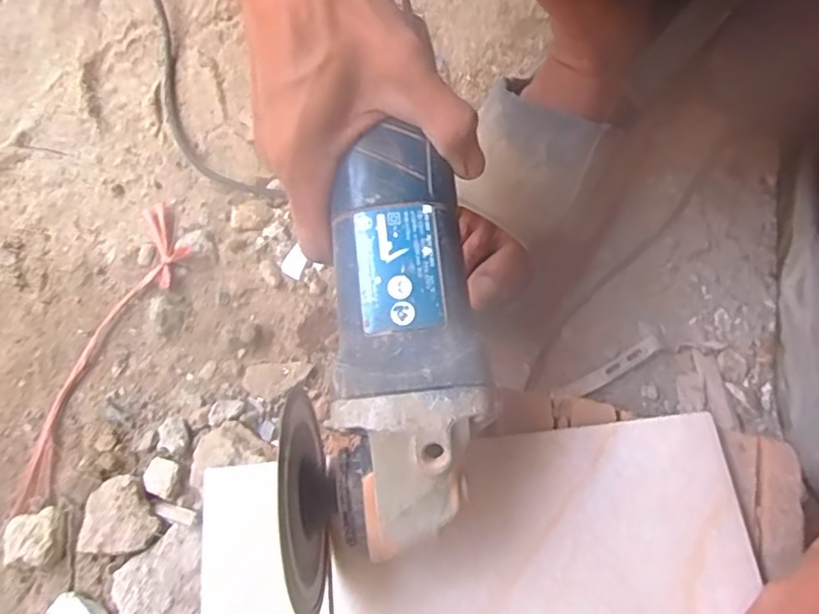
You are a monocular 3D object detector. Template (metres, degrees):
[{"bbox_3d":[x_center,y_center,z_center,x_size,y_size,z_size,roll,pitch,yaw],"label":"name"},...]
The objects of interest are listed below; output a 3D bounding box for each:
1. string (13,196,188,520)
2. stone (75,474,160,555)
[{"bbox_3d":[-0.226,0.030,0.444,0.052,0.012,0.243,17,71,9],"label":"string"},{"bbox_3d":[-0.193,0.138,0.398,0.053,0.012,0.048,3,70,4],"label":"stone"}]

